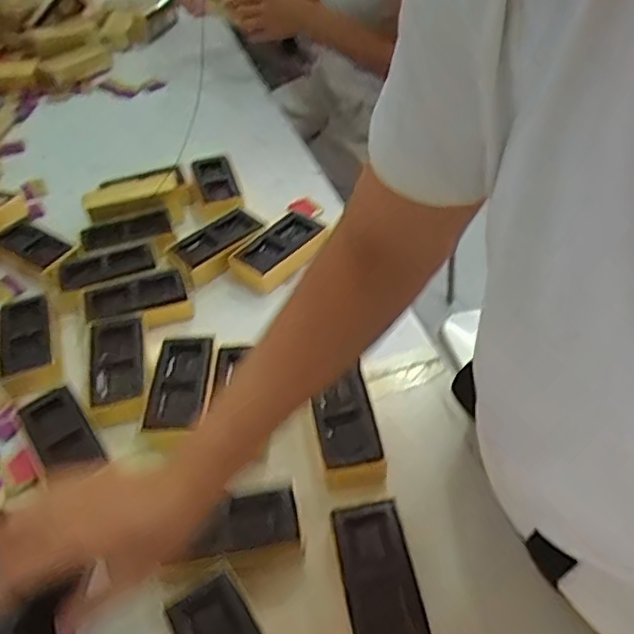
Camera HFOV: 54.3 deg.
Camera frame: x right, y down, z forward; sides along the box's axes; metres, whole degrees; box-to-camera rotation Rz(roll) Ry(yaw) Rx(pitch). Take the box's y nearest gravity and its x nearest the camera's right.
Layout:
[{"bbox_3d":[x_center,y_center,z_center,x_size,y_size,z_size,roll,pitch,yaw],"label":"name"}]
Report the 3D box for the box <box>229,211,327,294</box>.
[{"bbox_3d":[-0.046,-0.075,0.722,0.067,0.032,0.121,29,55,28],"label":"box"}]

